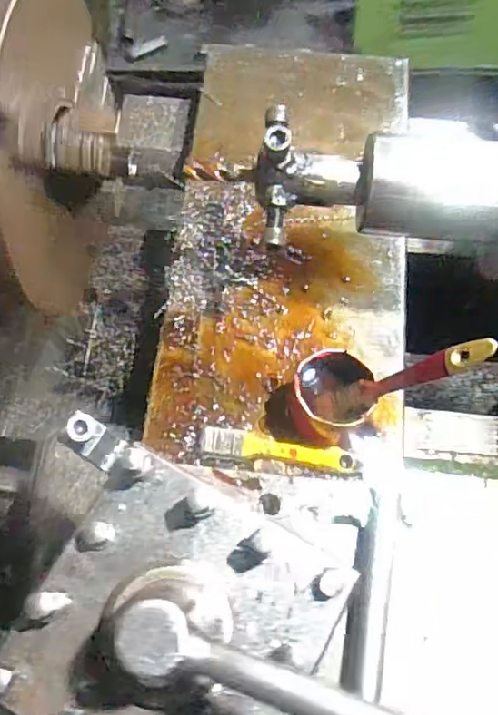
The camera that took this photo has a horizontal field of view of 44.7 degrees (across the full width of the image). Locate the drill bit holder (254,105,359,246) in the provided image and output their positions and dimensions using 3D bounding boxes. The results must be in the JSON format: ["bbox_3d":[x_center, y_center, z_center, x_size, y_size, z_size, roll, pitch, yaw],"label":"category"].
[{"bbox_3d":[0.036,-0.120,0.409,0.071,0.055,0.076,11,70,4],"label":"drill bit holder"}]

